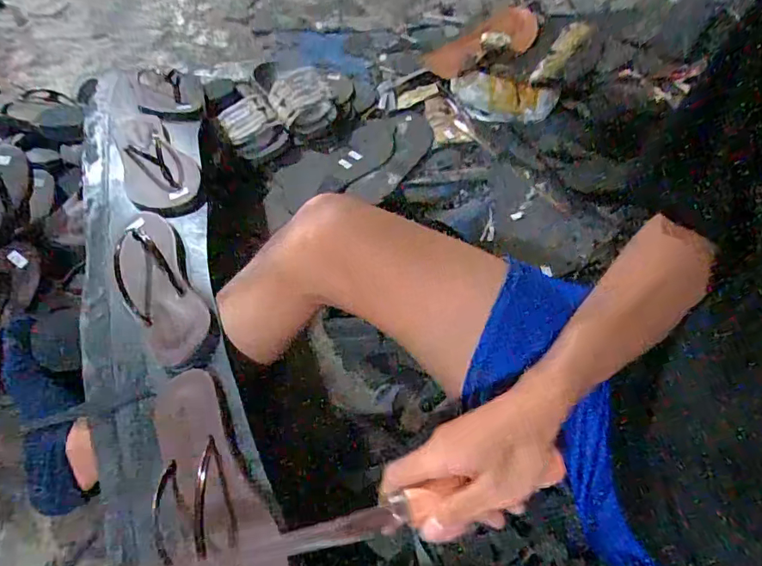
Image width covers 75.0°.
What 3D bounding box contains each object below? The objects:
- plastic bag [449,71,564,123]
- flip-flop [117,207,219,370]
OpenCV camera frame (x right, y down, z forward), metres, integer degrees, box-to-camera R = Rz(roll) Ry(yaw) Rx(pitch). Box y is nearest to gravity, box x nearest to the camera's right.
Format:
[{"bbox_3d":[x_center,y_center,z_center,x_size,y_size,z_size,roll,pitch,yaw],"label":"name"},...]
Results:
[{"bbox_3d":[0.223,-0.344,0.919,0.189,0.077,0.046,11,56,7],"label":"plastic bag"},{"bbox_3d":[-0.241,0.000,0.537,0.077,0.038,0.235,-25,59,-16],"label":"flip-flop"}]

